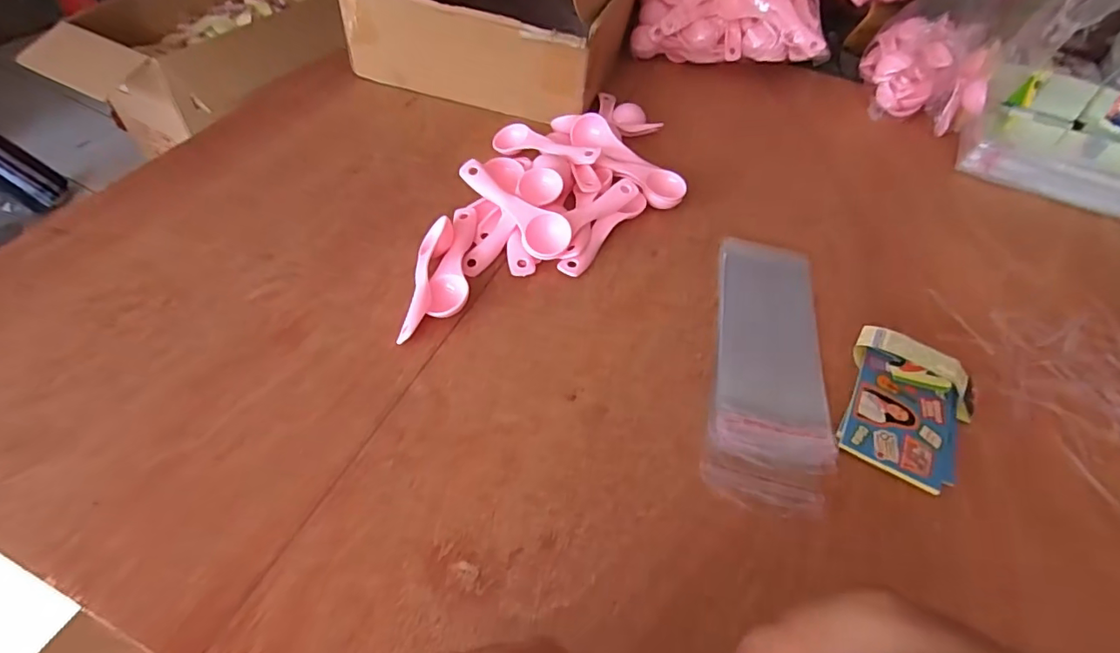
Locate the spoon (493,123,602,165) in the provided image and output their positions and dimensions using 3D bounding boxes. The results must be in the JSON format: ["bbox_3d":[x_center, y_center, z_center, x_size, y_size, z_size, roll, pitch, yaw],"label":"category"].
[{"bbox_3d":[-0.017,-0.162,0.484,0.108,0.026,0.033,35,56,22],"label":"spoon"}]

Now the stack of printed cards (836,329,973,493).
[{"bbox_3d":[0.221,0.051,0.342,0.079,0.028,0.089,31,54,20],"label":"stack of printed cards"}]

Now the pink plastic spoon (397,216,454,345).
[{"bbox_3d":[-0.095,-0.033,0.382,0.022,0.028,0.101,5,50,-1],"label":"pink plastic spoon"}]

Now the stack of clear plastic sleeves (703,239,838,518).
[{"bbox_3d":[0.147,0.019,0.377,0.075,0.005,0.223,13,50,6],"label":"stack of clear plastic sleeves"}]

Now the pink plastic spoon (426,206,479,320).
[{"bbox_3d":[-0.078,-0.049,0.402,0.026,0.018,0.109,1,50,-4],"label":"pink plastic spoon"}]

